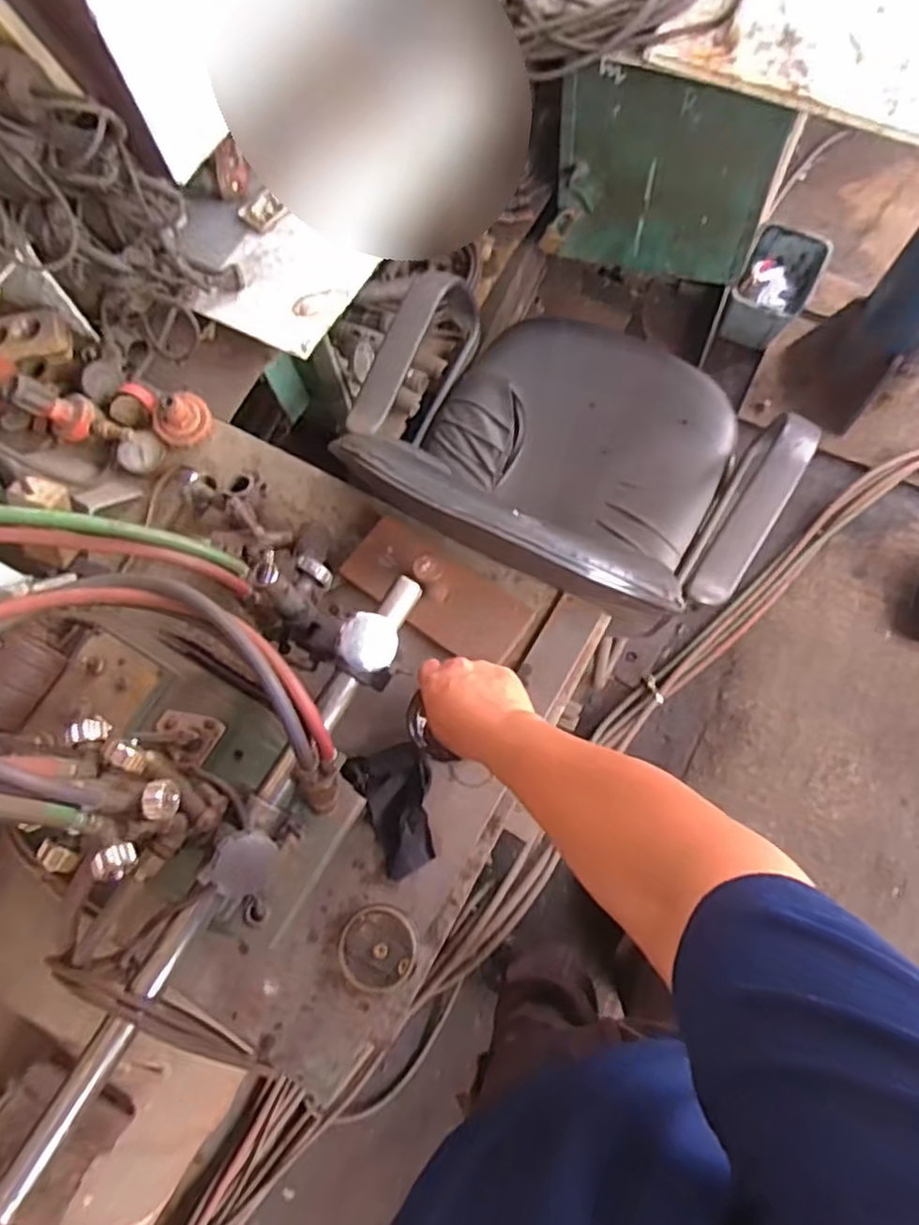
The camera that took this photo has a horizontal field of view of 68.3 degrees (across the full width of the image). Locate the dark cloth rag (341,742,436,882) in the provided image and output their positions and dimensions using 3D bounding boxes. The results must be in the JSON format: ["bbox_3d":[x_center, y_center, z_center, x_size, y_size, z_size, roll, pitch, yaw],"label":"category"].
[{"bbox_3d":[-0.062,0.211,0.747,0.085,0.023,0.134,-25,74,-5],"label":"dark cloth rag"}]

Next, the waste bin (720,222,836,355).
[{"bbox_3d":[0.729,-0.743,1.610,0.172,0.220,0.194,24,75,9],"label":"waste bin"}]

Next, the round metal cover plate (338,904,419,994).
[{"bbox_3d":[-0.085,0.354,0.713,0.079,0.008,0.082,-1,73,2],"label":"round metal cover plate"}]

